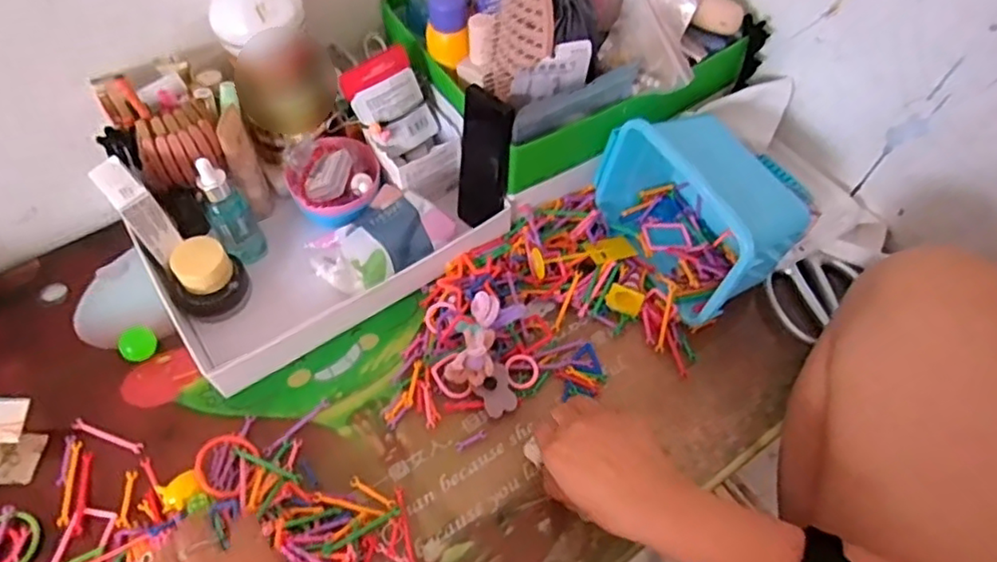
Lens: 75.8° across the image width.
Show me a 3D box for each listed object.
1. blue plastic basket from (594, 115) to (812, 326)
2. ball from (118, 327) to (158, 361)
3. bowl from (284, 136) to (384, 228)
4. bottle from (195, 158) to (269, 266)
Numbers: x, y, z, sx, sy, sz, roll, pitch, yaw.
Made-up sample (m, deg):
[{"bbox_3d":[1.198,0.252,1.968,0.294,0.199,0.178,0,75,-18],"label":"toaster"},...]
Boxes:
[{"bbox_3d":[0.186,-0.073,0.590,0.116,0.123,0.177,-25,63,-16],"label":"blue plastic basket"},{"bbox_3d":[-0.314,0.057,0.561,0.026,0.026,0.029,36,64,18],"label":"ball"},{"bbox_3d":[-0.156,-0.097,0.614,0.086,0.058,0.081,1,59,-2],"label":"bowl"},{"bbox_3d":[-0.241,-0.060,0.572,0.037,0.110,0.037,-26,63,-17],"label":"bottle"}]

